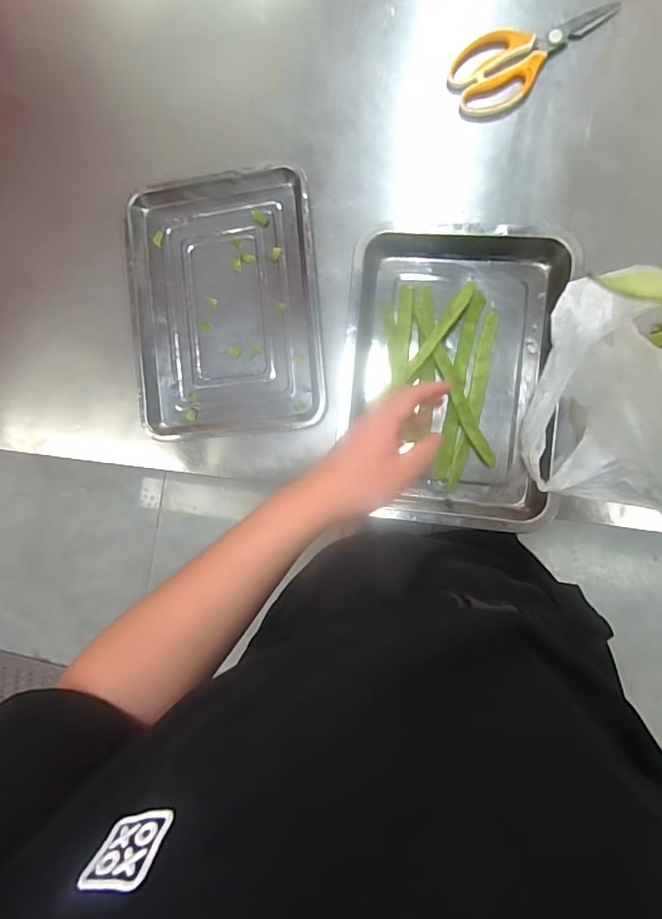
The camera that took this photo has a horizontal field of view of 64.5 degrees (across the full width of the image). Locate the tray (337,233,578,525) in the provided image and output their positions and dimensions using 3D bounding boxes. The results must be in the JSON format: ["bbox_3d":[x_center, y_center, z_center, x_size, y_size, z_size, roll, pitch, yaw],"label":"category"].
[{"bbox_3d":[0.143,-0.098,0.638,0.255,0.042,0.353,7,91,9],"label":"tray"}]

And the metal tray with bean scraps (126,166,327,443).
[{"bbox_3d":[-0.142,-0.203,0.705,0.253,0.035,0.339,-5,89,9],"label":"metal tray with bean scraps"}]

